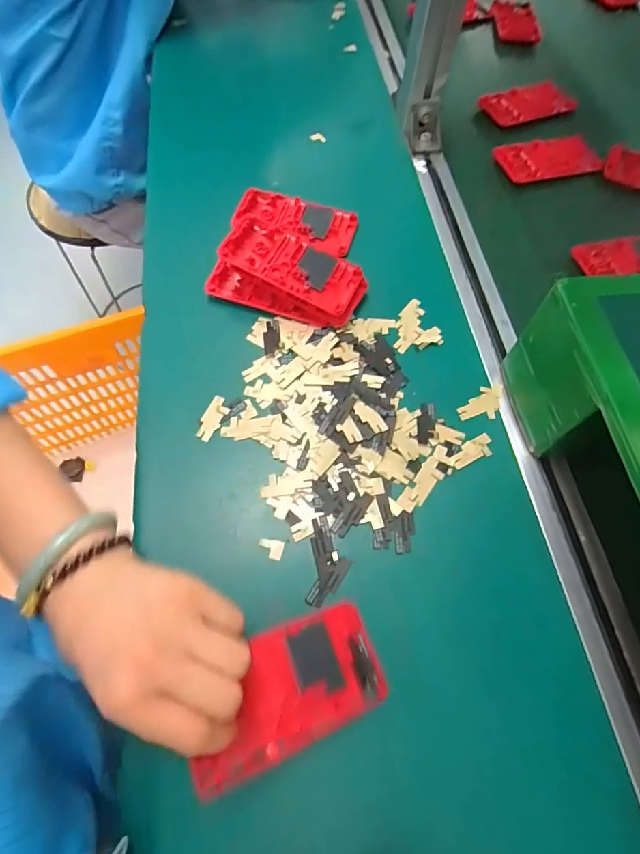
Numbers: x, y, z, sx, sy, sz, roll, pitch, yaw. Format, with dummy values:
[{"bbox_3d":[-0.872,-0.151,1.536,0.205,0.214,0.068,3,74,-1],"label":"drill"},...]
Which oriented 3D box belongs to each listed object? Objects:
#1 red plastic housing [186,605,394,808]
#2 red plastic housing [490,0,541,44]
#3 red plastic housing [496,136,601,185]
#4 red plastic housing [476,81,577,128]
[{"bbox_3d":[-0.017,0.154,0.267,0.122,0.009,0.063,-8,63,-31],"label":"red plastic housing"},{"bbox_3d":[0.282,-0.590,0.649,0.062,0.014,0.094,-4,65,-2],"label":"red plastic housing"},{"bbox_3d":[0.266,-0.310,0.517,0.114,0.011,0.060,-9,64,-7],"label":"red plastic housing"},{"bbox_3d":[0.259,-0.409,0.564,0.112,0.015,0.062,-17,66,-11],"label":"red plastic housing"}]

